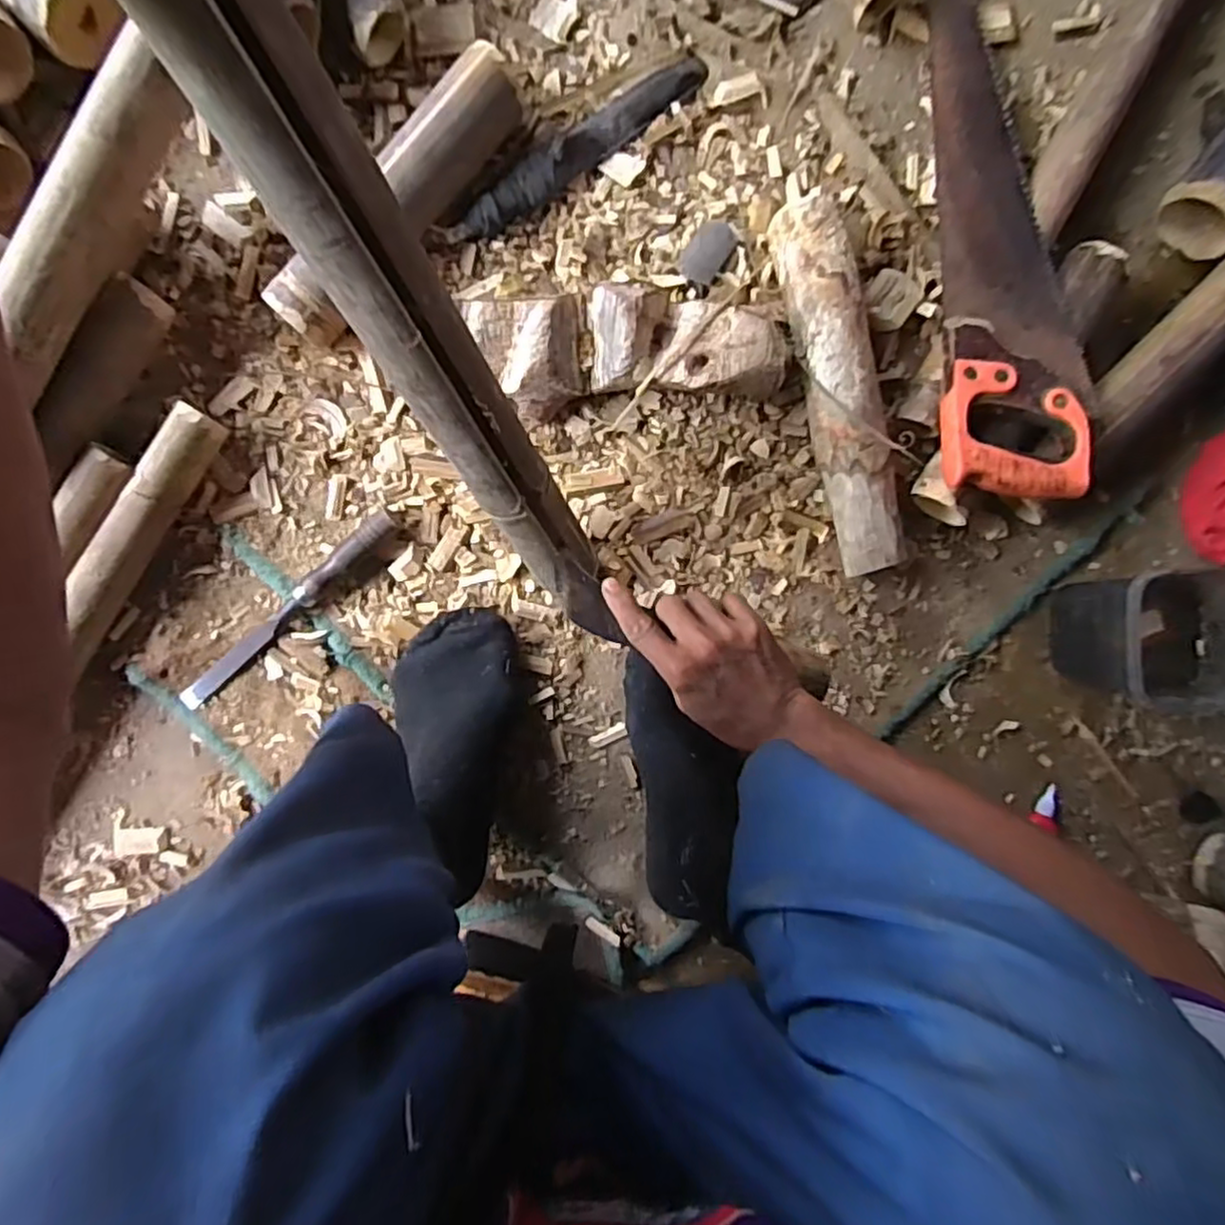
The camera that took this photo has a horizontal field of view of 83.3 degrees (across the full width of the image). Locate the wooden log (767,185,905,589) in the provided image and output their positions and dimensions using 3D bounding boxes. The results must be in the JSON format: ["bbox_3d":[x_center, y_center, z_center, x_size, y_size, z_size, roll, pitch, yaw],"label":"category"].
[{"bbox_3d":[0.198,-0.193,0.603,0.058,0.053,0.318,-13,94,-4],"label":"wooden log"}]

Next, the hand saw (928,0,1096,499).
[{"bbox_3d":[0.334,-0.343,0.603,0.126,0.031,0.497,-3,83,-3],"label":"hand saw"}]

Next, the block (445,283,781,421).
[{"bbox_3d":[0.007,-0.223,0.589,0.267,0.053,0.094,-6,93,-4],"label":"block"}]

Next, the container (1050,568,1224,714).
[{"bbox_3d":[0.466,0.021,0.611,0.115,0.129,0.113,-2,93,-5],"label":"container"}]

